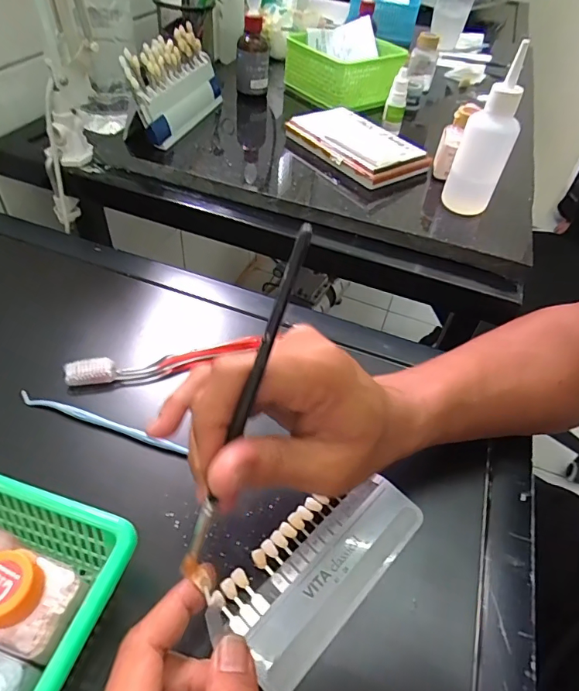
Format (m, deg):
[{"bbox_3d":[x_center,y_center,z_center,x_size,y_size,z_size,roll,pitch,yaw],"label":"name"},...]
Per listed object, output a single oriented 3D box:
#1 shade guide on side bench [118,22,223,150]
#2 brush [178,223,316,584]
[{"bbox_3d":[-0.133,-0.304,0.533,0.051,0.087,0.177,15,48,7],"label":"shade guide on side bench"},{"bbox_3d":[-0.023,0.034,0.203,0.007,0.181,0.007,28,23,17],"label":"brush"}]

